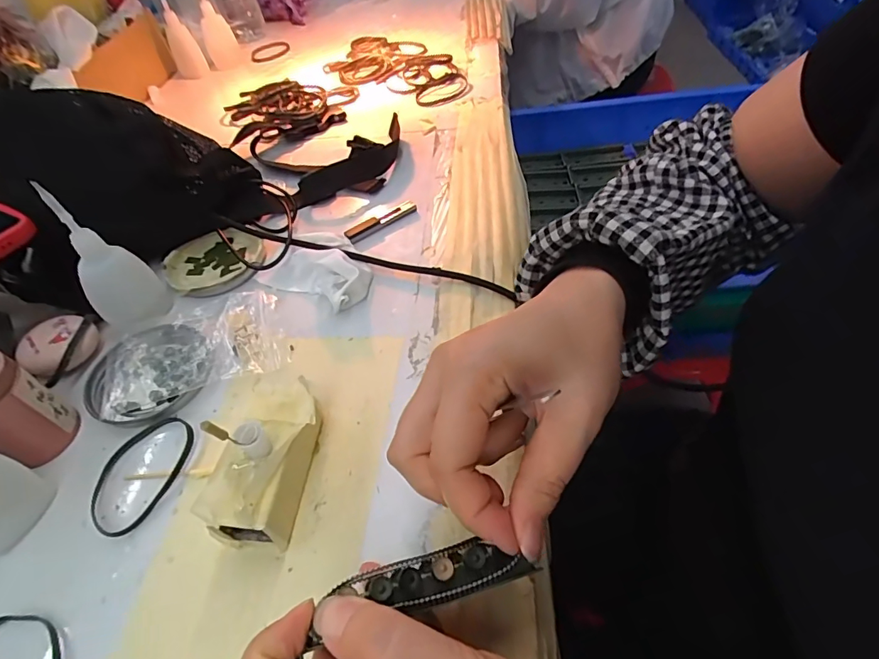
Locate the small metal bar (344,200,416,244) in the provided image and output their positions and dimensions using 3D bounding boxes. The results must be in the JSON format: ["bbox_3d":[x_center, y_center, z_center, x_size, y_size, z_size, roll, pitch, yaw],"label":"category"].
[{"bbox_3d":[-0.051,-0.095,0.409,0.068,0.007,0.014,-33,54,-20],"label":"small metal bar"}]

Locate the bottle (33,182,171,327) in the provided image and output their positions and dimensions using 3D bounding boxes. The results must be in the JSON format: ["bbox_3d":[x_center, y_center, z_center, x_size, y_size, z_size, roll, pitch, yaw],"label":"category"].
[{"bbox_3d":[-0.230,-0.046,0.318,0.038,0.103,0.034,-9,50,-1],"label":"bottle"}]

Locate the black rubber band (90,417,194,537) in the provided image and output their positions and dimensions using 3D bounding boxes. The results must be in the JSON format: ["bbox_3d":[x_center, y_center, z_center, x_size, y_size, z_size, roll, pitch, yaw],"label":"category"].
[{"bbox_3d":[-0.175,0.082,0.276,0.049,0.005,0.069,19,55,21],"label":"black rubber band"}]

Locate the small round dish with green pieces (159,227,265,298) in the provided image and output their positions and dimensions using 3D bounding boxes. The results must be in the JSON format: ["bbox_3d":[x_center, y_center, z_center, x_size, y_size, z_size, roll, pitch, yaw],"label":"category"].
[{"bbox_3d":[-0.186,-0.055,0.392,0.076,0.014,0.077,-3,50,4],"label":"small round dish with green pieces"}]

